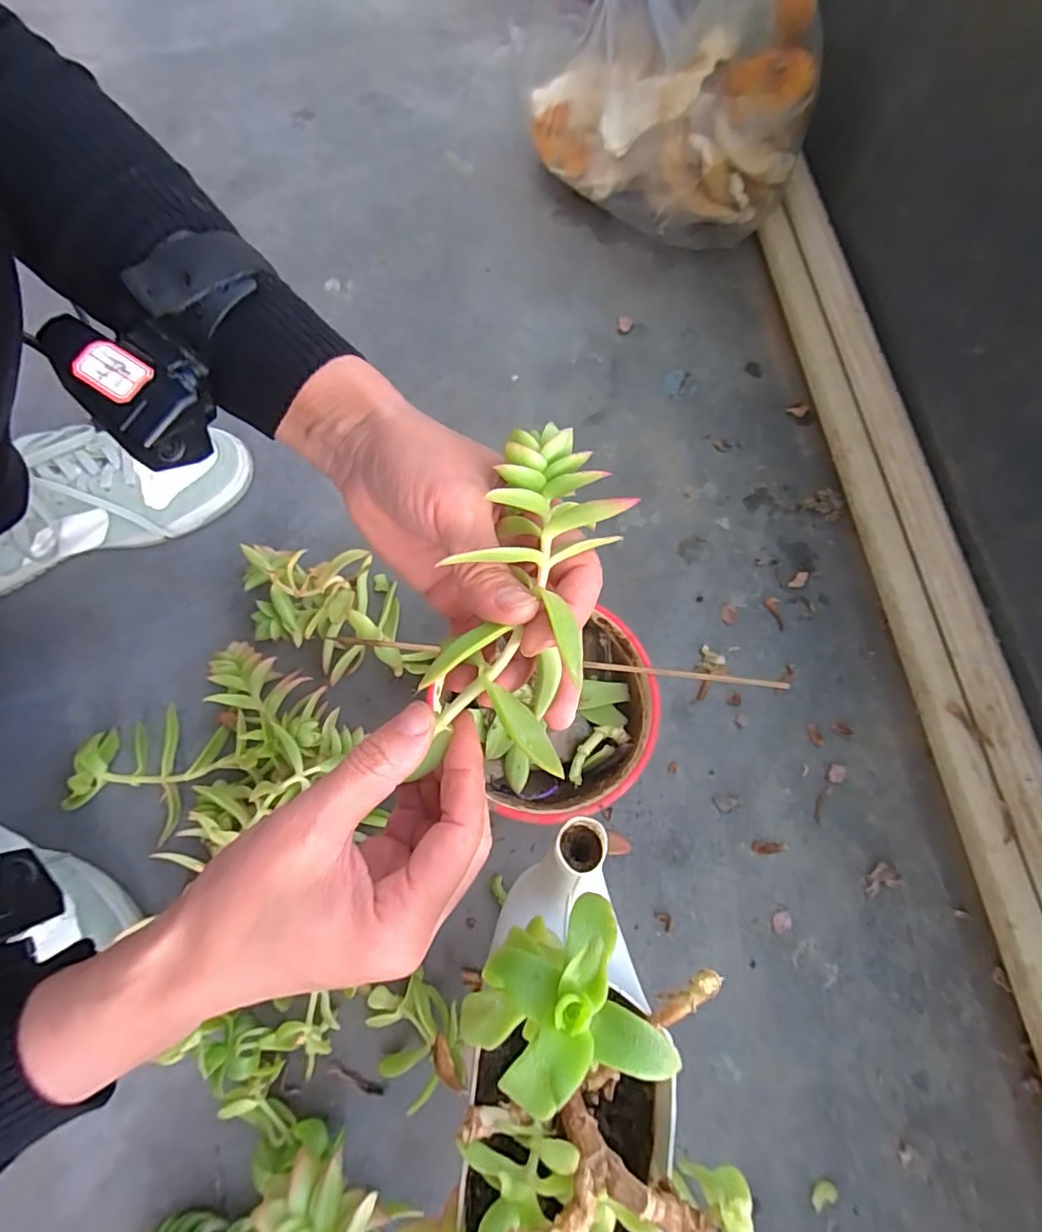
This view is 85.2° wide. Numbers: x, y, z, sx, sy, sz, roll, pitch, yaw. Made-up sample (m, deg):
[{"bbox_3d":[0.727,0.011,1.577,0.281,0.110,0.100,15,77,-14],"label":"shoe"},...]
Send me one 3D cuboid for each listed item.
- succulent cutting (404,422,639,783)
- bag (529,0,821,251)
[{"bbox_3d":[0.002,-0.001,0.202,0.048,0.032,0.131,15,91,5],"label":"succulent cutting"},{"bbox_3d":[0.124,-0.484,0.485,0.262,0.236,0.146,35,75,11],"label":"bag"}]

